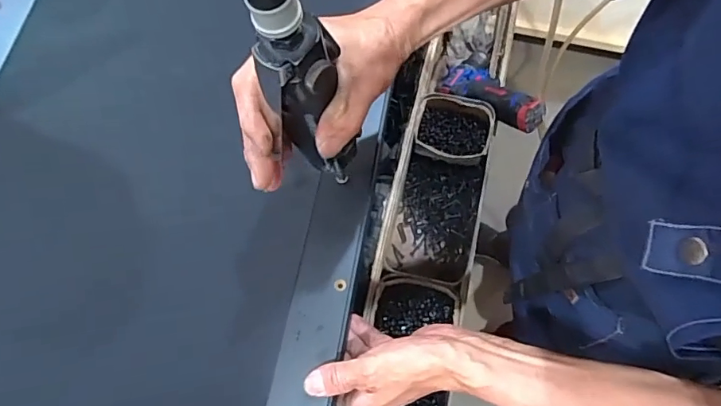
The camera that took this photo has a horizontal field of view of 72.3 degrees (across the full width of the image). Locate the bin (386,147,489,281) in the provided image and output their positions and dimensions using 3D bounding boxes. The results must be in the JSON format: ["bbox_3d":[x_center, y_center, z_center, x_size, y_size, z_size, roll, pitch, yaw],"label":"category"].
[{"bbox_3d":[0.122,0.023,0.797,0.129,0.067,0.197,13,71,7],"label":"bin"}]

